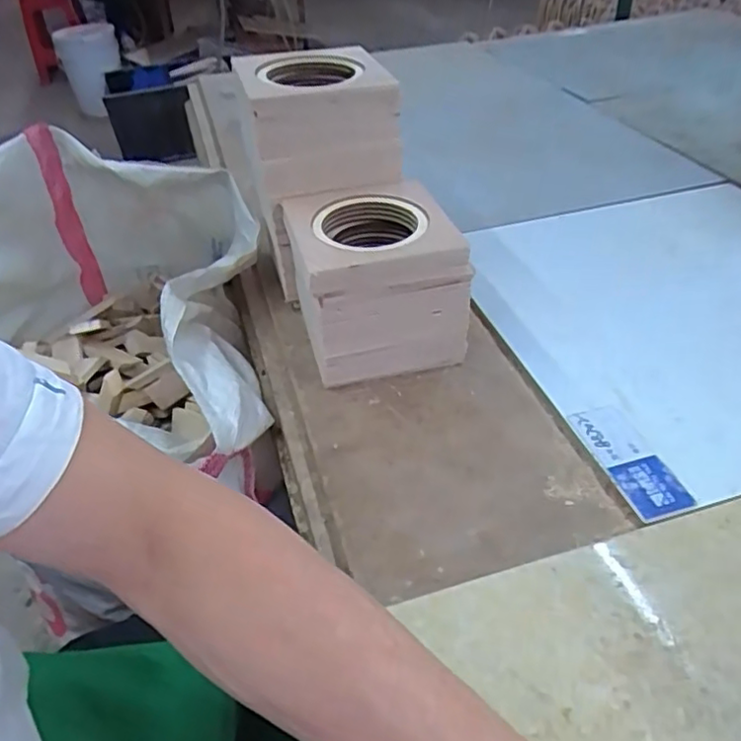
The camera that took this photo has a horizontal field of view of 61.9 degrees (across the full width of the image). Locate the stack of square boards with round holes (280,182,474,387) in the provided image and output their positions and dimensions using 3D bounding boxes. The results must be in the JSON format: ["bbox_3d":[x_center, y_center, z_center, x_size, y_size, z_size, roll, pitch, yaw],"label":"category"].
[{"bbox_3d":[0.004,-0.073,0.532,0.127,0.126,0.130,-12,41,-8],"label":"stack of square boards with round holes"}]

